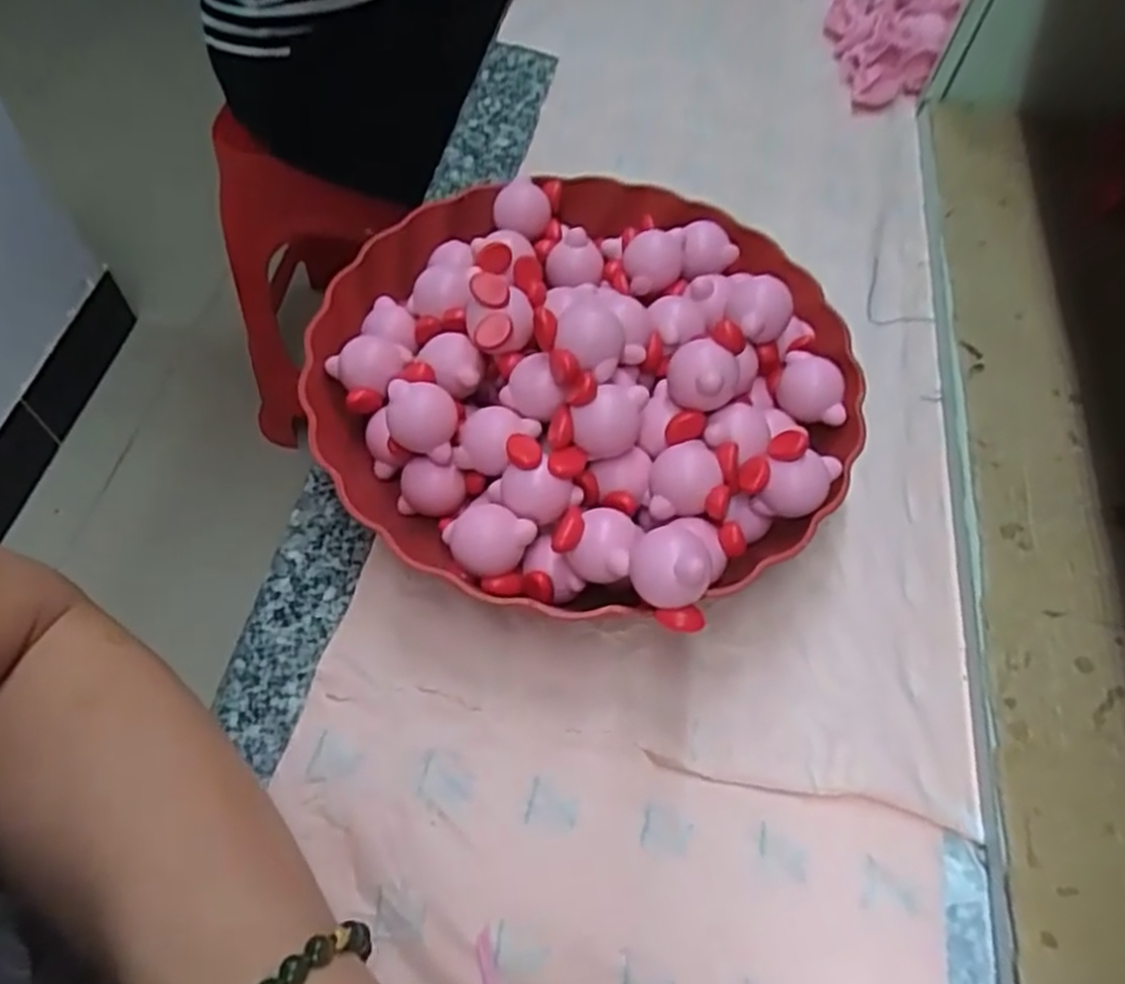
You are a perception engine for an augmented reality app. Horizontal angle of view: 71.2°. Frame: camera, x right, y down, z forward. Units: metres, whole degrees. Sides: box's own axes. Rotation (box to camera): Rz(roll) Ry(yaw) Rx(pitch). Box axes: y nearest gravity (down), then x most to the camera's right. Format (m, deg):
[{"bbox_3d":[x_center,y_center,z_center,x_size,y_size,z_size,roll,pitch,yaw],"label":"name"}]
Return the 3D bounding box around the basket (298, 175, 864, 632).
[{"bbox_3d":[0.011,-0.060,0.366,0.248,0.085,0.230,1,59,-2],"label":"basket"}]

